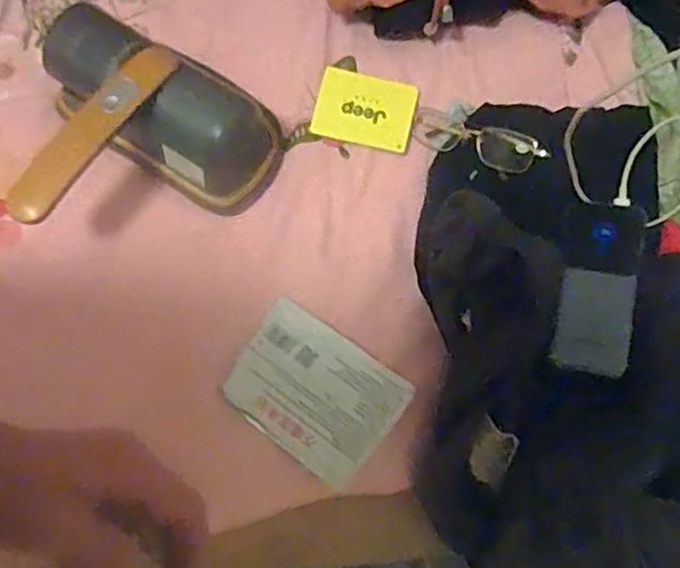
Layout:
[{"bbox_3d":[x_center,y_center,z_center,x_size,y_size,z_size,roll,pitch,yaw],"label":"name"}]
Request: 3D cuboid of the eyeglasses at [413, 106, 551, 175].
[{"bbox_3d":[0.119,-0.125,0.573,0.035,0.026,0.126,-47,48,-15],"label":"eyeglasses"}]

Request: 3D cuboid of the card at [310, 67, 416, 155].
[{"bbox_3d":[0.022,-0.158,0.598,0.089,0.007,0.066,11,90,2],"label":"card"}]

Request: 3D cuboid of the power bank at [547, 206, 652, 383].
[{"bbox_3d":[0.181,-0.001,0.461,0.054,0.020,0.125,15,72,3],"label":"power bank"}]

